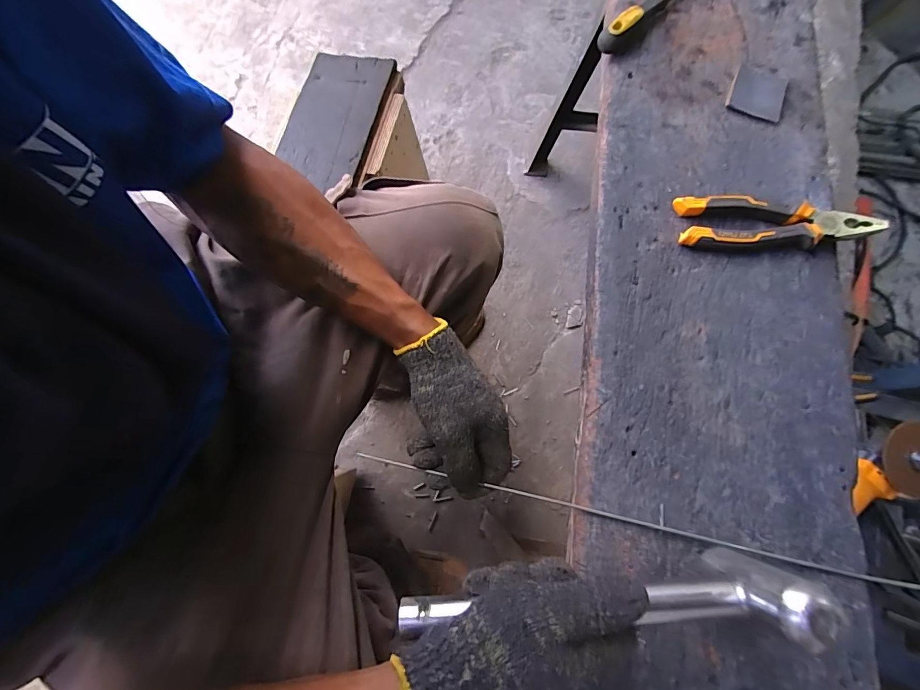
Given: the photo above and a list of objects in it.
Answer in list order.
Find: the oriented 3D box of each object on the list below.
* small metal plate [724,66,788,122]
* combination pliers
[{"bbox_3d":[0.349,-0.296,0.485,0.059,0.009,0.070,21,77,5],"label":"small metal plate"},{"bbox_3d":[0.322,-0.122,0.423,0.188,0.028,0.052,4,77,1],"label":"combination pliers"}]

